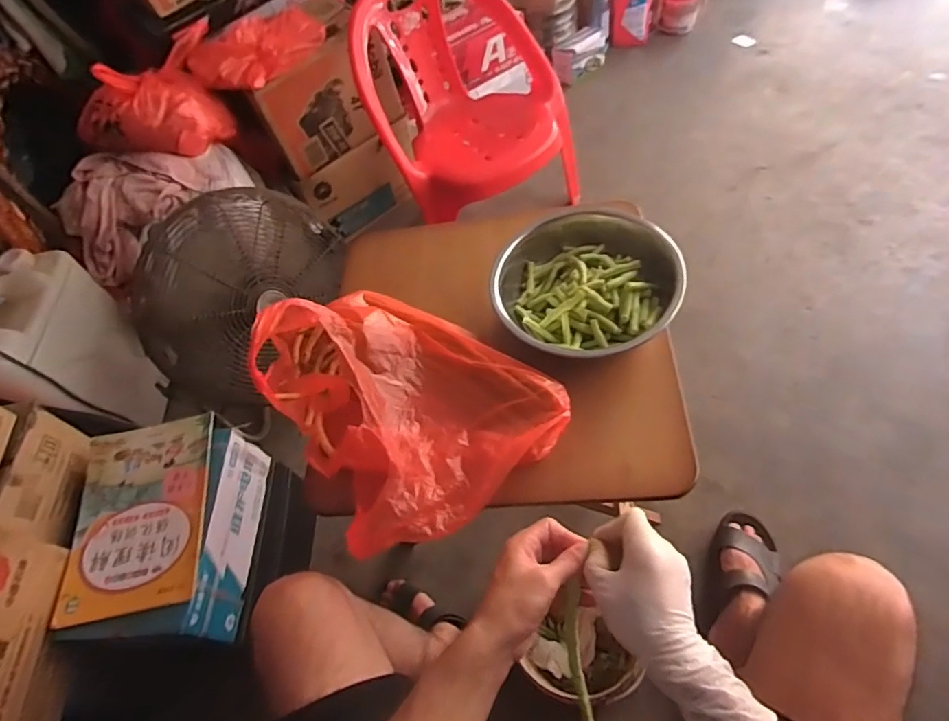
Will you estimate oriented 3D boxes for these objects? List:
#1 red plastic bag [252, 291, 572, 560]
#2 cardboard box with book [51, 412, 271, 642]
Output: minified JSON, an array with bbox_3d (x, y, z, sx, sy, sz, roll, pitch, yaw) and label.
[{"bbox_3d":[-0.080,0.028,0.625,0.284,0.174,0.300,-32,56,-9],"label":"red plastic bag"},{"bbox_3d":[-0.505,0.273,0.885,0.235,0.127,0.327,-7,56,9],"label":"cardboard box with book"}]

